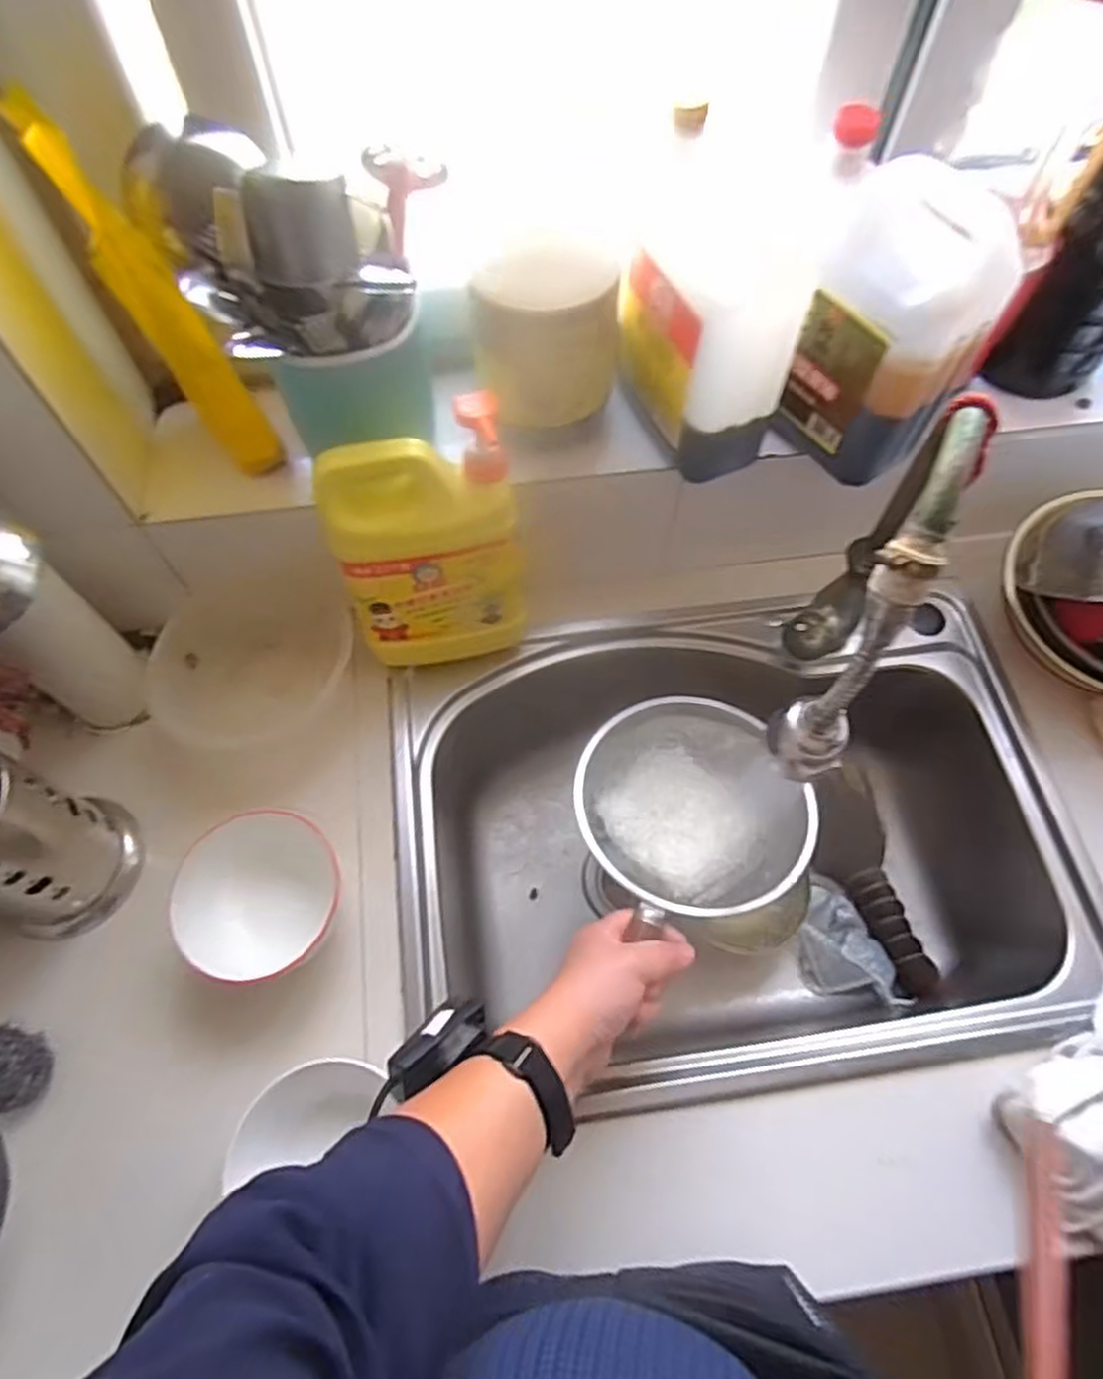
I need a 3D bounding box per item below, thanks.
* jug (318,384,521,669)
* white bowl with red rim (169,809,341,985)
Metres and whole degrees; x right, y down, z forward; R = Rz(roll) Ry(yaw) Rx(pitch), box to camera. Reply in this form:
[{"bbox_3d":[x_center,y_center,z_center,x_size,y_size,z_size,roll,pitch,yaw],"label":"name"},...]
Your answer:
[{"bbox_3d":[-0.097,-0.106,0.623,0.145,0.212,0.077,-12,65,-6],"label":"jug"},{"bbox_3d":[-0.229,0.165,0.591,0.113,0.070,0.127,-17,65,-8],"label":"white bowl with red rim"}]

